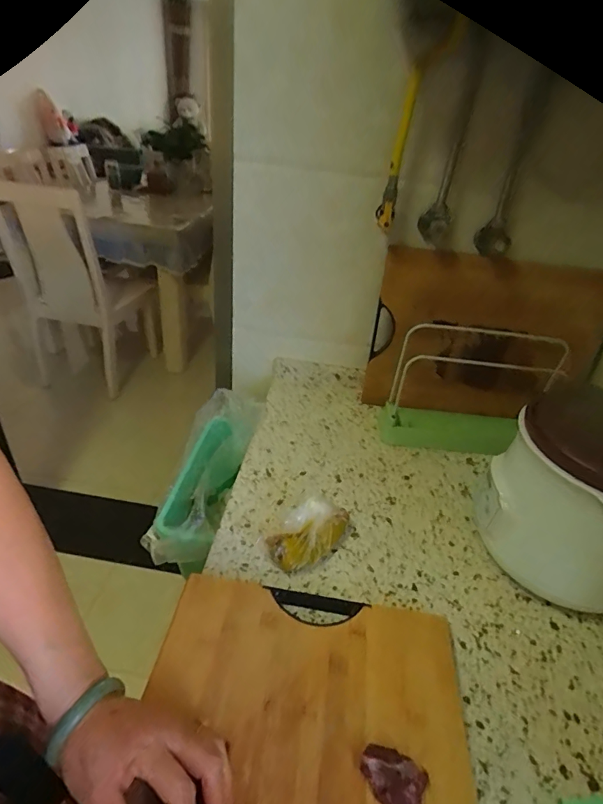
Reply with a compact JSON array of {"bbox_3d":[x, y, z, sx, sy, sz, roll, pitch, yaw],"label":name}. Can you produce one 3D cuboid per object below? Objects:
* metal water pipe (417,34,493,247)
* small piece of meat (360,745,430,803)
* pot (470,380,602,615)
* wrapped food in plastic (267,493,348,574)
[{"bbox_3d":[0.221,-0.363,0.642,0.038,0.255,0.066,9,34,3],"label":"metal water pipe"},{"bbox_3d":[0.073,0.304,0.352,0.051,0.018,0.043,27,39,26],"label":"small piece of meat"},{"bbox_3d":[0.328,0.122,0.537,0.190,0.213,0.179,28,39,28],"label":"pot"},{"bbox_3d":[0.010,0.168,0.568,0.065,0.043,0.115,30,40,30],"label":"wrapped food in plastic"}]

